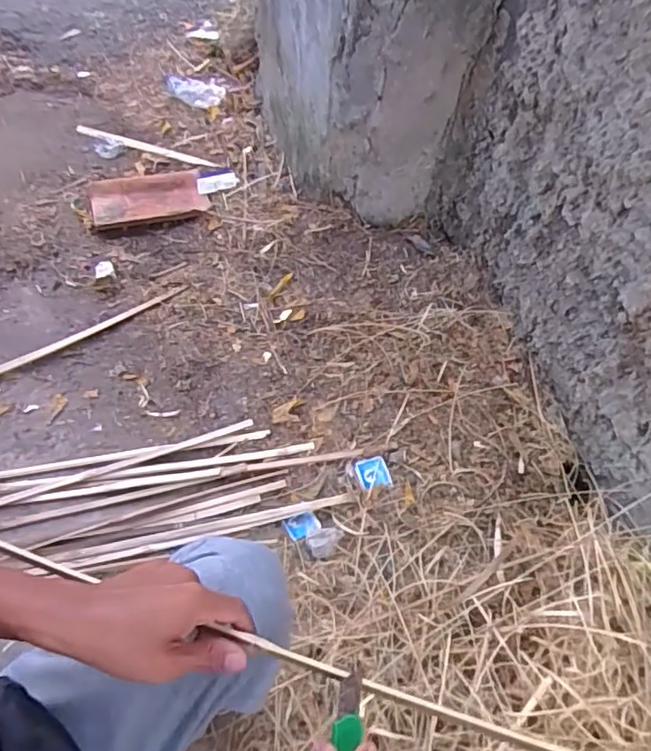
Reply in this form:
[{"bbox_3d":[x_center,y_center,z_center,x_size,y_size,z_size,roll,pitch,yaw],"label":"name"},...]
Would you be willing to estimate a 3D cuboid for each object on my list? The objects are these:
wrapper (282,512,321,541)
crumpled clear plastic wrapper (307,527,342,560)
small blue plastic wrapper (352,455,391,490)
[{"bbox_3d":[-0.041,0.273,1.070,0.060,0.009,0.048,-21,58,-18],"label":"wrapper"},{"bbox_3d":[0.002,0.297,1.048,0.068,0.014,0.048,-32,62,-24],"label":"crumpled clear plastic wrapper"},{"bbox_3d":[0.090,0.188,1.127,0.058,0.012,0.063,-13,56,-13],"label":"small blue plastic wrapper"}]

